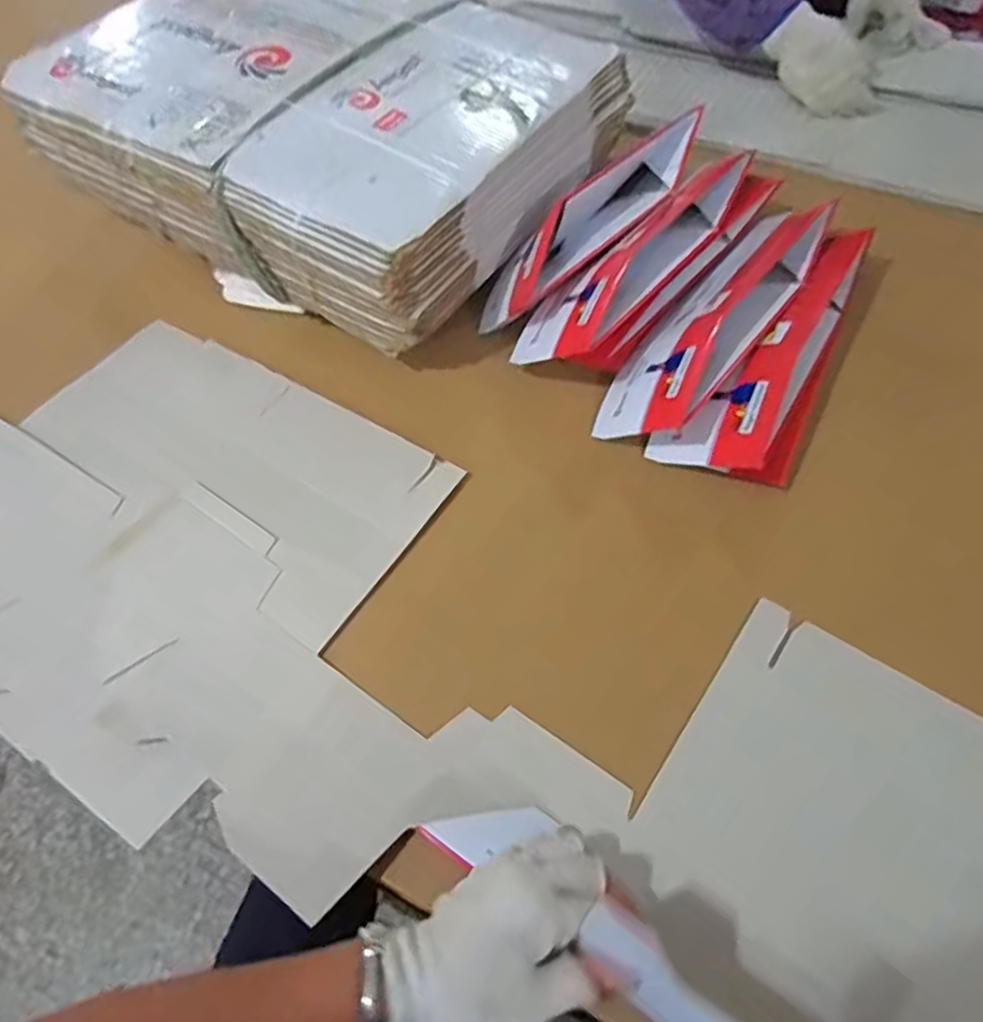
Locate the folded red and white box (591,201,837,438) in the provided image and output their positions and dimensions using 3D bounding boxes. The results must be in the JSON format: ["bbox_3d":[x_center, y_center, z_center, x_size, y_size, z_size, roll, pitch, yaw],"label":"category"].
[{"bbox_3d":[0.226,-0.189,0.680,0.096,0.077,0.353,33,63,23],"label":"folded red and white box"}]

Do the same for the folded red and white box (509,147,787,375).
[{"bbox_3d":[0.162,-0.254,0.731,0.097,0.089,0.354,34,64,23],"label":"folded red and white box"}]

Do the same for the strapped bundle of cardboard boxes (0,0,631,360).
[{"bbox_3d":[-0.171,-0.435,0.782,0.504,0.142,0.442,27,62,19],"label":"strapped bundle of cardboard boxes"}]

